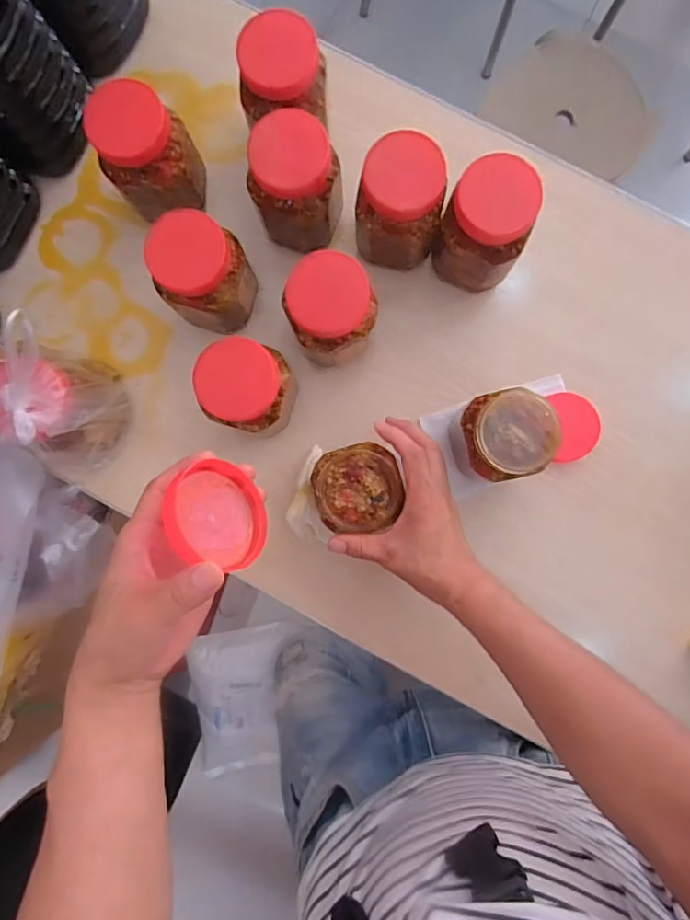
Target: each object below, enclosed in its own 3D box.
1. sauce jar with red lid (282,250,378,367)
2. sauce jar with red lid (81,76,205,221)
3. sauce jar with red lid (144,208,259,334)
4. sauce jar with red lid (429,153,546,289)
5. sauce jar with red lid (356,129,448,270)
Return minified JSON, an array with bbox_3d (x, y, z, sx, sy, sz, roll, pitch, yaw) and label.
[{"bbox_3d":[-0.011,-0.134,0.501,0.074,0.120,0.075,0,88,2],"label":"sauce jar with red lid"},{"bbox_3d":[-0.182,-0.283,0.508,0.082,0.130,0.070,-34,88,1],"label":"sauce jar with red lid"},{"bbox_3d":[-0.131,-0.171,0.502,0.075,0.125,0.081,24,89,2],"label":"sauce jar with red lid"},{"bbox_3d":[0.128,-0.210,0.497,0.074,0.133,0.072,0,88,2],"label":"sauce jar with red lid"},{"bbox_3d":[0.051,-0.234,0.493,0.074,0.114,0.069,0,88,2],"label":"sauce jar with red lid"}]

